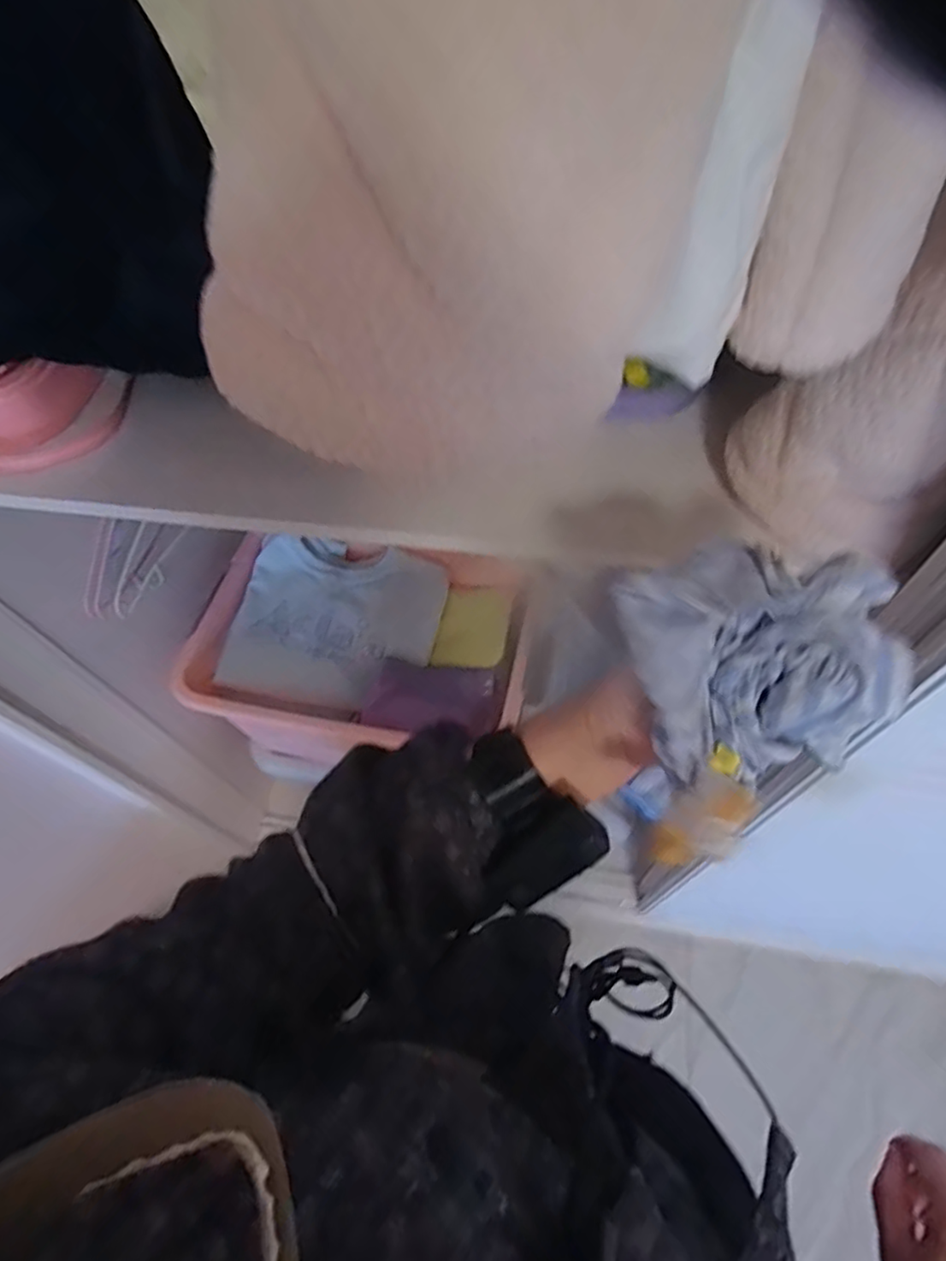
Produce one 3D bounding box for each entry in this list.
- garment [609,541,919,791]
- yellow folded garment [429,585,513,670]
[{"bbox_3d":[0.137,0.014,0.307,0.126,0.071,0.092,-9,58,-3],"label":"garment"},{"bbox_3d":[0.001,-0.002,0.985,0.105,0.032,0.131,13,60,11],"label":"yellow folded garment"}]

